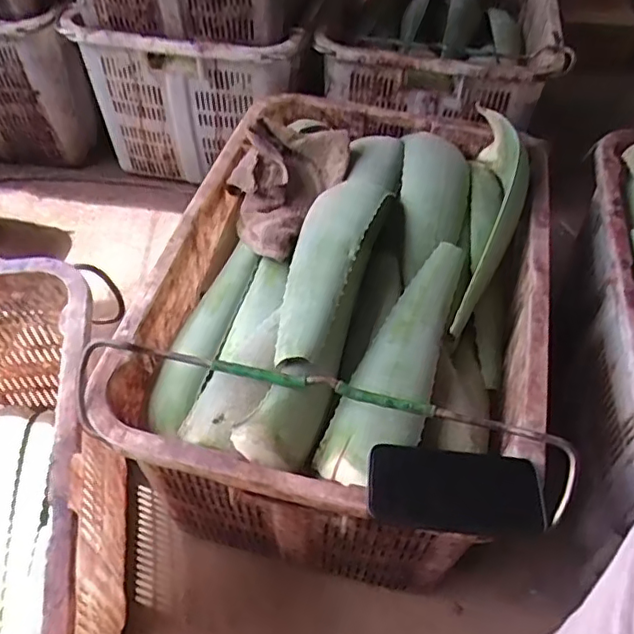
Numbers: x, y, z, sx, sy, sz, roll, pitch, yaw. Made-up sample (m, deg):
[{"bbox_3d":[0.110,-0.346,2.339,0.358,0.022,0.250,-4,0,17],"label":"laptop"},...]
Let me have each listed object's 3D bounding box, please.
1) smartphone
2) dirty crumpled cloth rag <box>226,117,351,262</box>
[{"bbox_3d":[0.129,0.161,0.570,0.159,0.011,0.078,3,49,0],"label":"smartphone"},{"bbox_3d":[-0.054,-0.186,0.896,0.147,0.092,0.266,20,51,15],"label":"dirty crumpled cloth rag"}]

